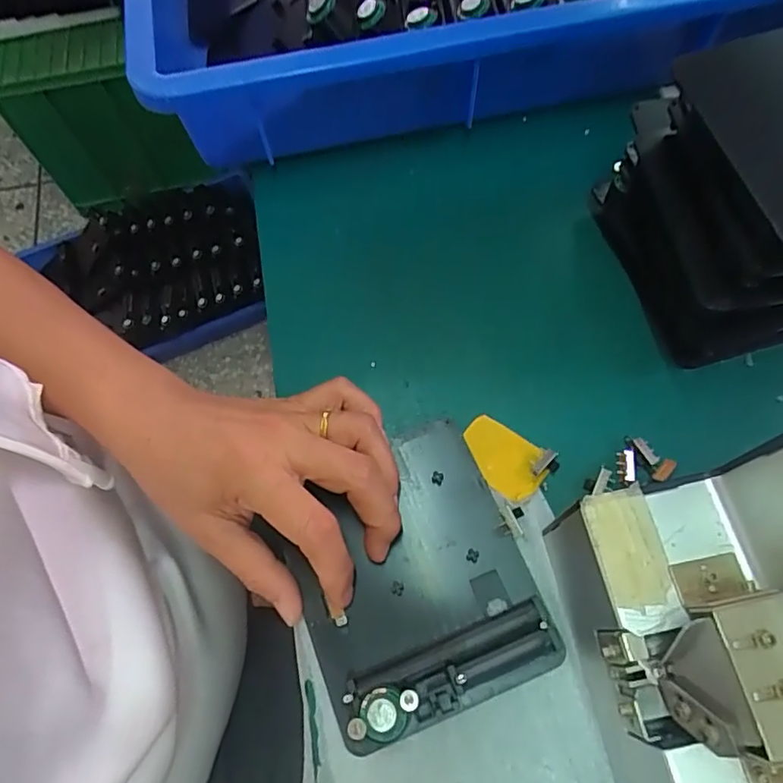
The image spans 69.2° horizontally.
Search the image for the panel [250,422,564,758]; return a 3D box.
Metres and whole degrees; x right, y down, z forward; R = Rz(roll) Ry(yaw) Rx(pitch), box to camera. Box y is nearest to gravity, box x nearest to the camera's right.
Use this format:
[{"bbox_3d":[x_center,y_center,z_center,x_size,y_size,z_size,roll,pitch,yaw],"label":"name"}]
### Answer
[{"bbox_3d":[0.007,0.091,0.279,0.110,0.028,0.128,-22,68,-6],"label":"panel"}]

